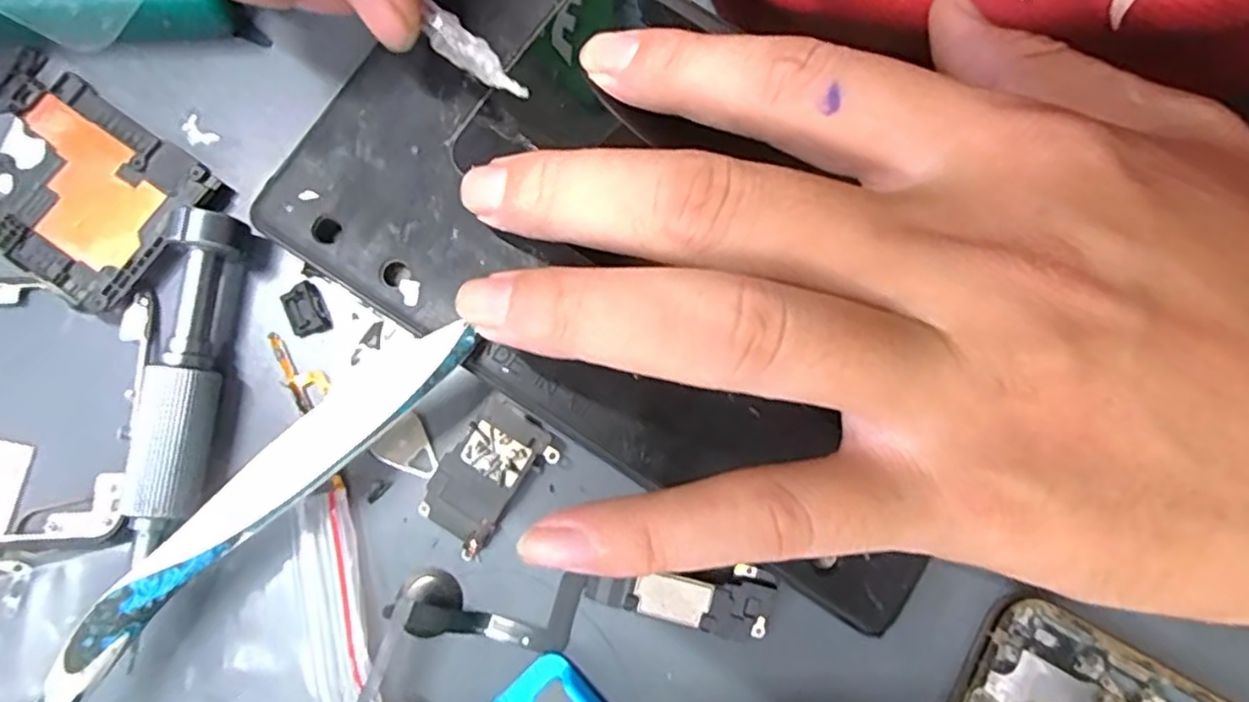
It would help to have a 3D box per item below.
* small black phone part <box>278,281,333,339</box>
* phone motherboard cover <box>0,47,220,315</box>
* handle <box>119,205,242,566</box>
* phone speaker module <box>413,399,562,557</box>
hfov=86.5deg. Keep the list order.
[{"bbox_3d":[-0.083,-0.011,0.171,0.010,0.004,0.013,-23,82,-3],"label":"small black phone part"},{"bbox_3d":[-0.148,-0.045,0.175,0.068,0.006,0.047,34,83,5],"label":"phone motherboard cover"},{"bbox_3d":[-0.106,0.006,0.159,0.016,0.020,0.079,7,82,1],"label":"handle"},{"bbox_3d":[-0.034,0.031,0.164,0.021,0.010,0.034,40,84,6],"label":"phone speaker module"}]

